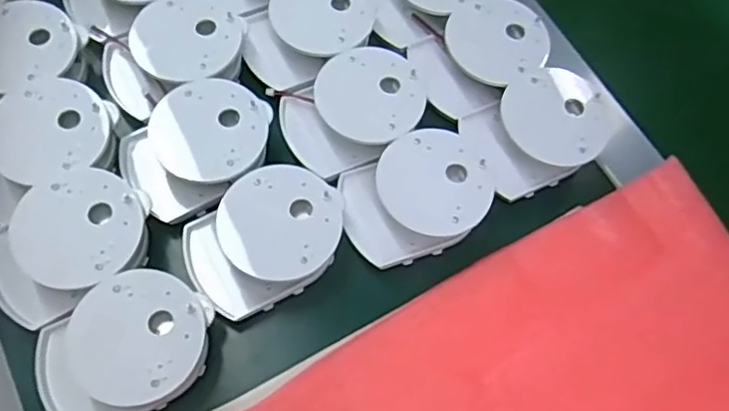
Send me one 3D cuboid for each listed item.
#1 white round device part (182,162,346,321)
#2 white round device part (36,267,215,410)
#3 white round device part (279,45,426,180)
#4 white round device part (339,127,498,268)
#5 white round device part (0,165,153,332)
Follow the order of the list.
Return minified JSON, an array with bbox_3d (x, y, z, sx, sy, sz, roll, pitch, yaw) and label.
[{"bbox_3d":[-0.053,0.017,0.337,0.082,0.026,0.061,-34,72,-19],"label":"white round device part"},{"bbox_3d":[-0.115,0.069,0.310,0.084,0.028,0.062,-29,71,-17],"label":"white round device part"},{"bbox_3d":[-0.006,-0.055,0.374,0.078,0.027,0.065,-30,71,-17],"label":"white round device part"},{"bbox_3d":[0.028,-0.005,0.353,0.081,0.023,0.063,-23,69,-15],"label":"white round device part"},{"bbox_3d":[-0.150,0.019,0.328,0.083,0.028,0.061,-28,70,-17],"label":"white round device part"}]

